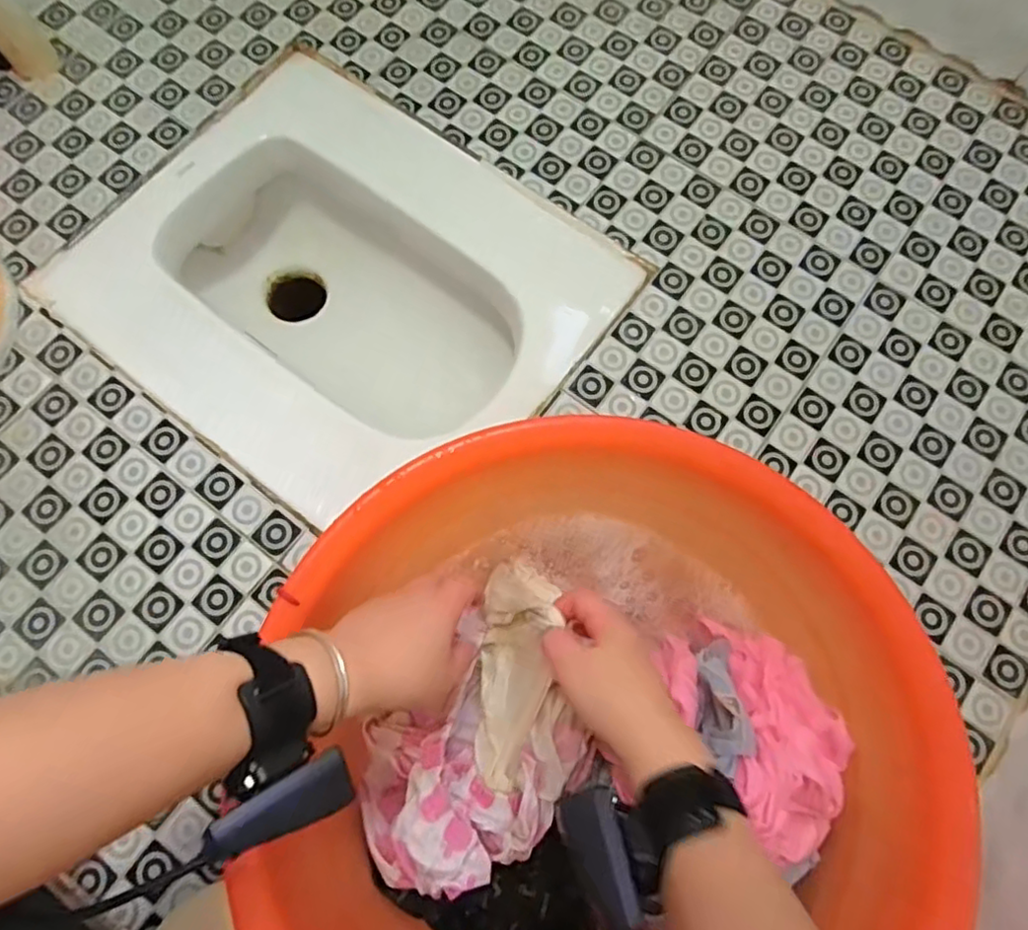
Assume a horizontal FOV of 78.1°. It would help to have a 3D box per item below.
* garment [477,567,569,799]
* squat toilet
[{"bbox_3d":[0.000,0.158,0.495,0.057,0.094,0.170,7,71,1],"label":"garment"},{"bbox_3d":[-0.181,-0.169,0.755,0.508,0.223,0.414,36,77,9],"label":"squat toilet"}]

